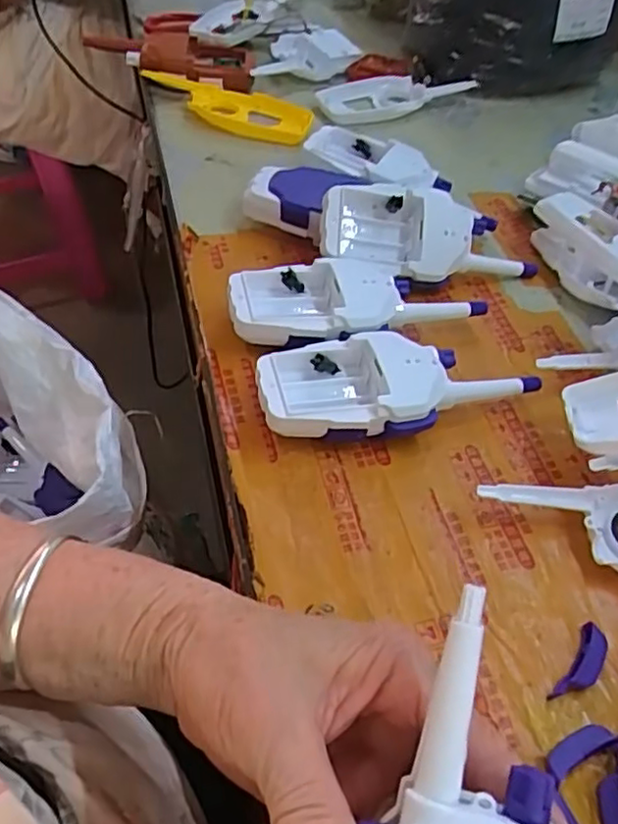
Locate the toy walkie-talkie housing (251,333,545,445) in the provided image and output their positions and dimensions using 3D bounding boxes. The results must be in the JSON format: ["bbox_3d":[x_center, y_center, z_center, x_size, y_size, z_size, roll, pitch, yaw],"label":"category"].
[{"bbox_3d":[0.054,-0.014,0.390,0.168,0.037,0.063,-3,48,-8],"label":"toy walkie-talkie housing"}]

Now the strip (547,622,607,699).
[{"bbox_3d":[0.125,0.116,0.299,0.013,0.010,0.041,32,55,20],"label":"strip"}]

